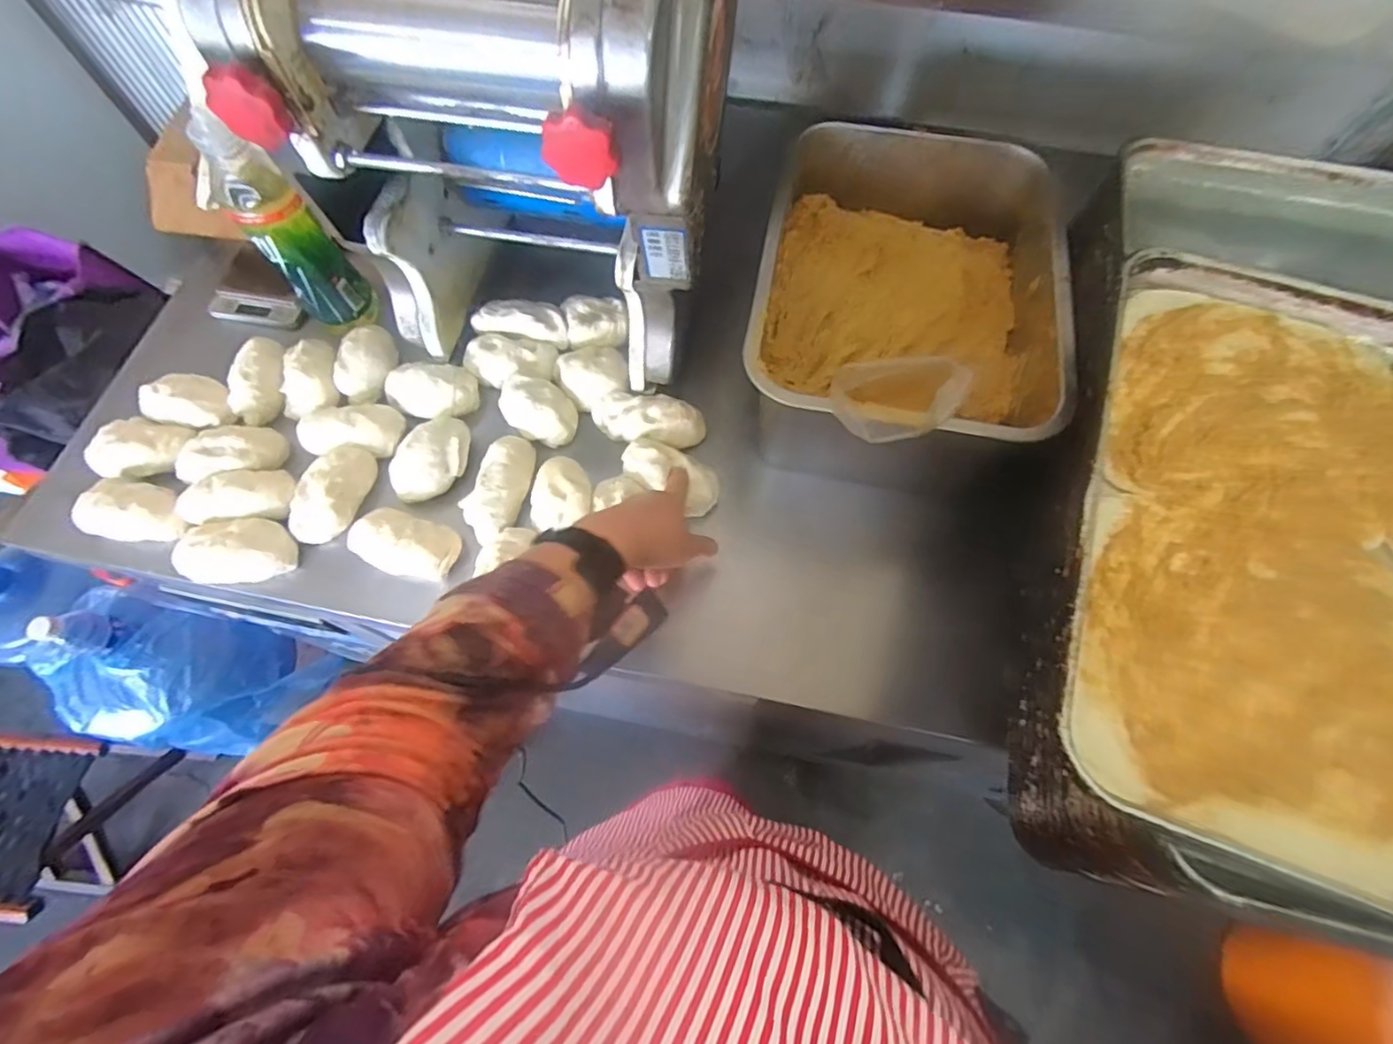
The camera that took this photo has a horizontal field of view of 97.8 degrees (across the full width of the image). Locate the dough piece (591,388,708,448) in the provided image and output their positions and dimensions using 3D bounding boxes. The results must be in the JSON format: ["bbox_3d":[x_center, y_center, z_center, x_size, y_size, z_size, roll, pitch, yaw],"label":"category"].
[{"bbox_3d":[-0.049,-0.107,0.616,0.114,0.027,0.053,11,67,4],"label":"dough piece"}]

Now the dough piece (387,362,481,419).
[{"bbox_3d":[-0.272,-0.140,0.626,0.081,0.038,0.059,19,67,8],"label":"dough piece"}]

